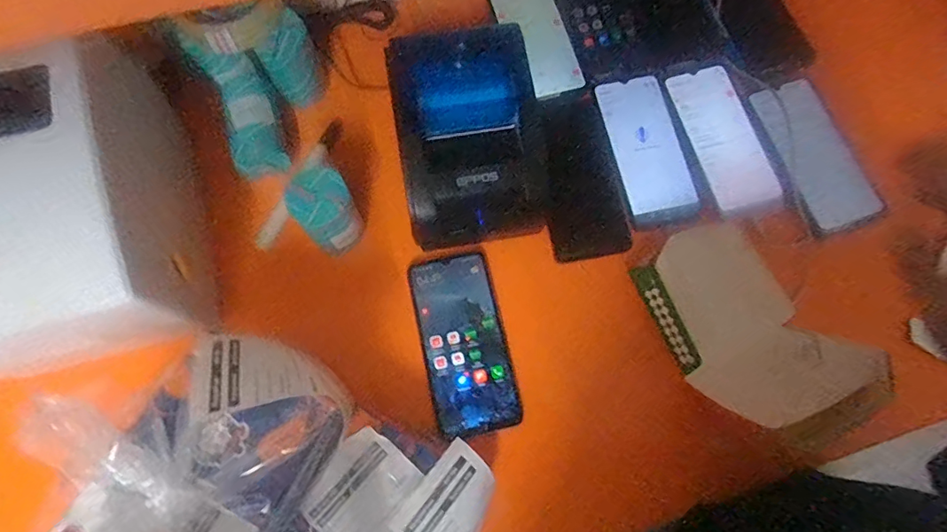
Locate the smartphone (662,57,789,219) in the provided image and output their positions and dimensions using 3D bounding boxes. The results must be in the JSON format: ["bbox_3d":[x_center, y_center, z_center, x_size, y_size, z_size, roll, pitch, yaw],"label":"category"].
[{"bbox_3d":[0.243,-0.127,0.482,0.069,0.013,0.168,-16,79,9],"label":"smartphone"}]

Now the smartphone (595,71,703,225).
[{"bbox_3d":[0.169,-0.117,0.489,0.067,0.012,0.153,-17,83,9],"label":"smartphone"}]

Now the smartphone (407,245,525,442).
[{"bbox_3d":[-0.009,0.067,0.443,0.073,0.010,0.158,-13,75,-6],"label":"smartphone"}]

